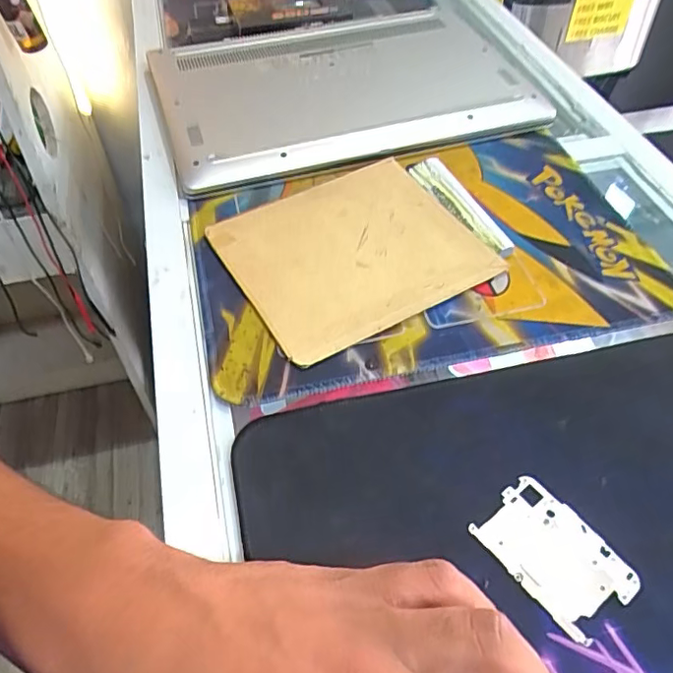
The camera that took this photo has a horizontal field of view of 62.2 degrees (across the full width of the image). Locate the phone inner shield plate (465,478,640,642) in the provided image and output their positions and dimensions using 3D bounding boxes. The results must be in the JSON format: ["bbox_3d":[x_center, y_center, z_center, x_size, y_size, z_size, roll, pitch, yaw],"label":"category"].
[{"bbox_3d":[0.099,0.098,0.253,0.043,0.004,0.064,-32,59,-24],"label":"phone inner shield plate"}]

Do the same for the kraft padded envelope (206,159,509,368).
[{"bbox_3d":[0.010,-0.059,0.373,0.157,0.008,0.133,-25,56,-19],"label":"kraft padded envelope"}]

